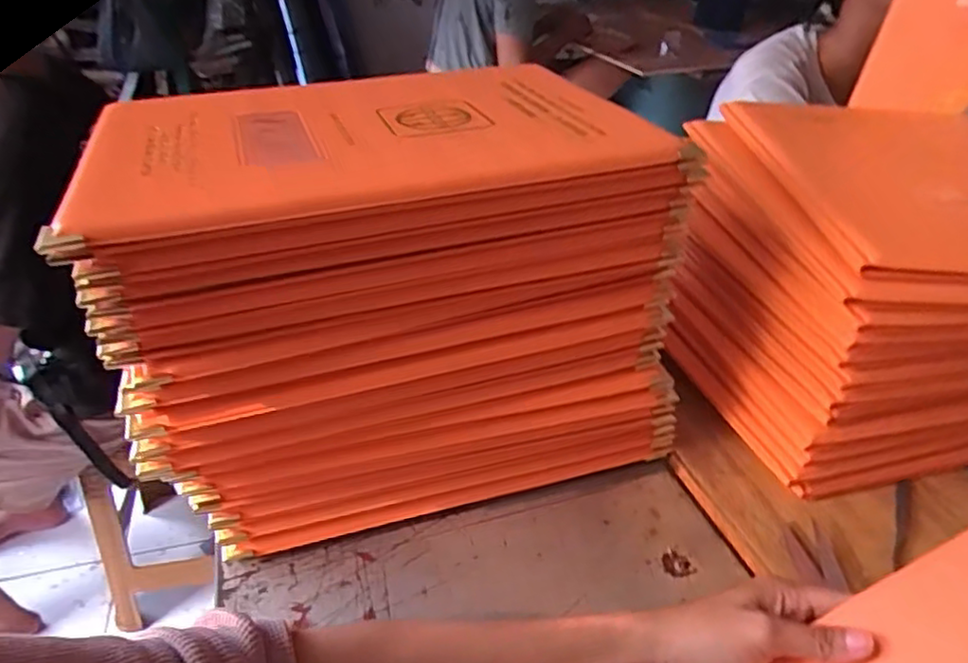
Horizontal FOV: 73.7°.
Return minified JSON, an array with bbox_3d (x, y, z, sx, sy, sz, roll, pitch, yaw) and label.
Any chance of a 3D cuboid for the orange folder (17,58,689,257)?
[{"bbox_3d":[-0.071,-0.129,0.405,0.320,0.014,0.210,-12,37,-19],"label":"orange folder"}]

